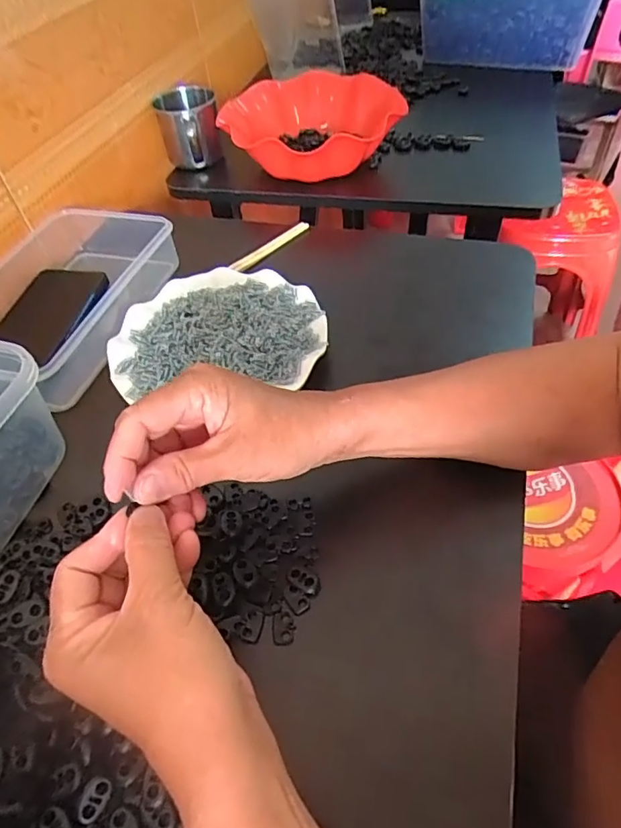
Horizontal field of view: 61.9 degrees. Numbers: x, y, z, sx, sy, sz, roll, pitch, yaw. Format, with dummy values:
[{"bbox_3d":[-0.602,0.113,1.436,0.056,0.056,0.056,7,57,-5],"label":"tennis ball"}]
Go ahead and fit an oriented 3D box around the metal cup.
[{"bbox_3d":[-0.159,-0.371,0.688,0.075,0.084,0.093,-12,50,-4],"label":"metal cup"}]

